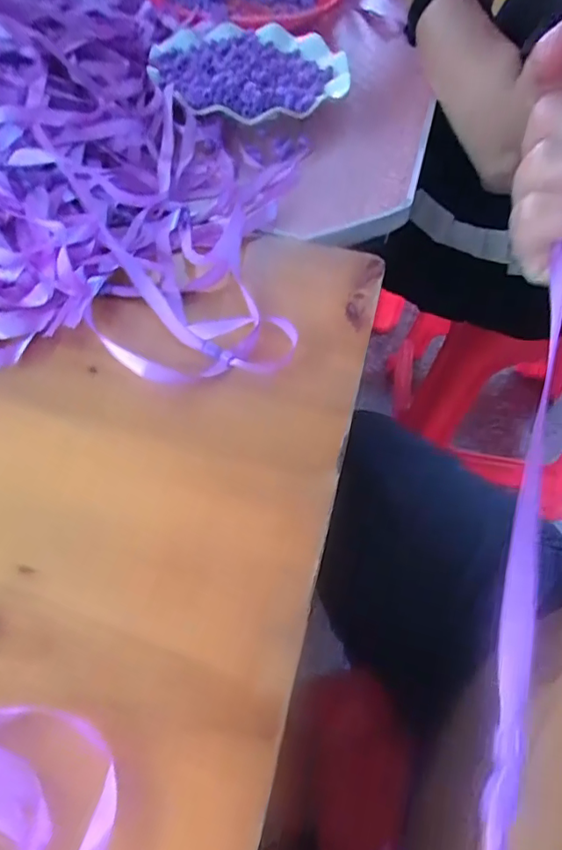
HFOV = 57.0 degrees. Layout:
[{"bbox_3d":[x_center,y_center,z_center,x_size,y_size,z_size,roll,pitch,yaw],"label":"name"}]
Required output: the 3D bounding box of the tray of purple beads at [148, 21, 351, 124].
[{"bbox_3d":[-0.029,-0.339,0.488,0.181,0.017,0.197,5,53,-1],"label":"tray of purple beads"}]

